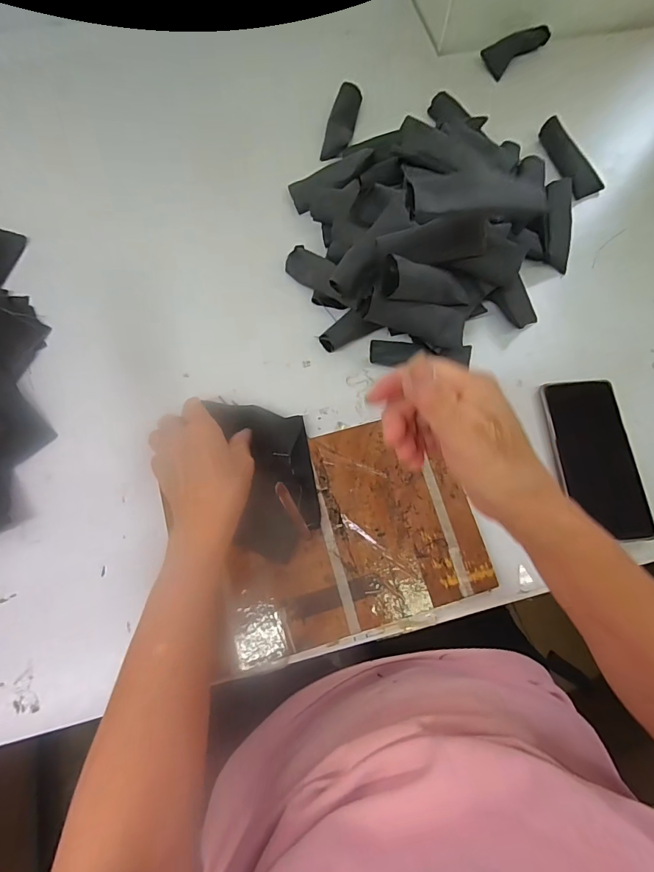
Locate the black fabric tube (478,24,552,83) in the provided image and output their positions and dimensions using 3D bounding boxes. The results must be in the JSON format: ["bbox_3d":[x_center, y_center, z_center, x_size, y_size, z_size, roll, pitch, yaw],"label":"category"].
[{"bbox_3d":[0.255,-0.525,0.567,0.090,0.032,0.040,-35,76,-11],"label":"black fabric tube"}]

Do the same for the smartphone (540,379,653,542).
[{"bbox_3d":[0.260,0.021,0.405,0.074,0.012,0.157,-5,73,-3],"label":"smartphone"}]

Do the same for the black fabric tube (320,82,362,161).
[{"bbox_3d":[0.020,-0.390,0.515,0.032,0.020,0.102,12,73,3],"label":"black fabric tube"}]

